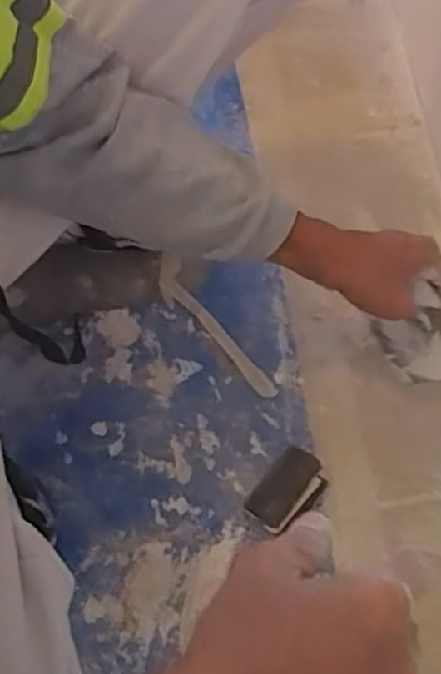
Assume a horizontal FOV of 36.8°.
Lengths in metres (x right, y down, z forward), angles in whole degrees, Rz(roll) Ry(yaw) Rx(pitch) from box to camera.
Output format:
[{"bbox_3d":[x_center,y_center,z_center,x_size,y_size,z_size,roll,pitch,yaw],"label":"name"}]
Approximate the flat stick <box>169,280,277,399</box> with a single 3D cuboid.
[{"bbox_3d":[0.001,0.001,0.692,0.017,0.004,0.160,-39,75,-10],"label":"flat stick"}]

